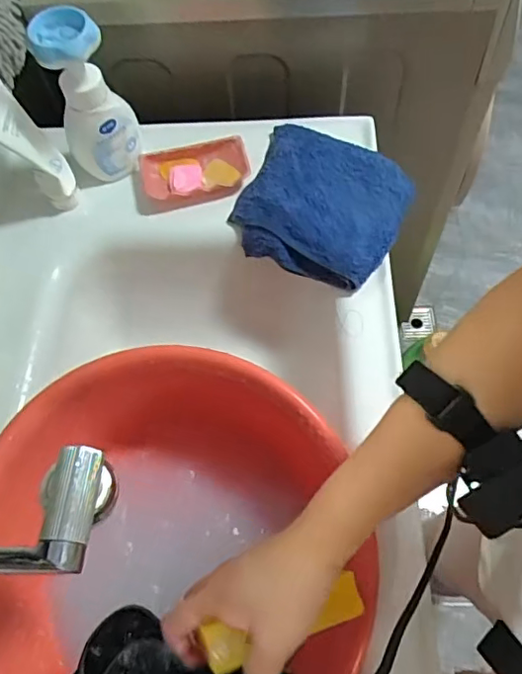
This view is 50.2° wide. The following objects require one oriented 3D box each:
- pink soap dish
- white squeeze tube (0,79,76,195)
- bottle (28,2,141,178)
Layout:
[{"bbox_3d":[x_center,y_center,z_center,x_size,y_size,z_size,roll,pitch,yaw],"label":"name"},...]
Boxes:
[{"bbox_3d":[-0.086,-0.199,0.674,0.138,0.021,0.080,-15,63,-4],"label":"pink soap dish"},{"bbox_3d":[-0.248,-0.209,0.604,0.027,0.130,0.046,-9,61,25],"label":"white squeeze tube"},{"bbox_3d":[-0.188,-0.259,0.617,0.082,0.180,0.052,-22,64,-7],"label":"bottle"}]

